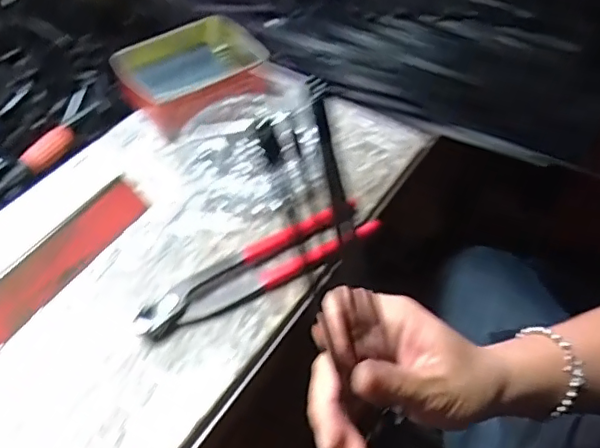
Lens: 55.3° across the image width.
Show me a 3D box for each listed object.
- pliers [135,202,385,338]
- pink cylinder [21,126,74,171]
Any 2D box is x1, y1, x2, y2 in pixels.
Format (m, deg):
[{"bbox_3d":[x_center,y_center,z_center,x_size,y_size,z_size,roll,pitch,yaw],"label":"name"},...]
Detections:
[{"bbox_3d":[-0.030,0.033,0.438,0.198,0.029,0.033,-23,54,-20],"label":"pliers"},{"bbox_3d":[-0.235,-0.071,0.532,0.019,0.019,0.054,30,55,22],"label":"pink cylinder"}]

